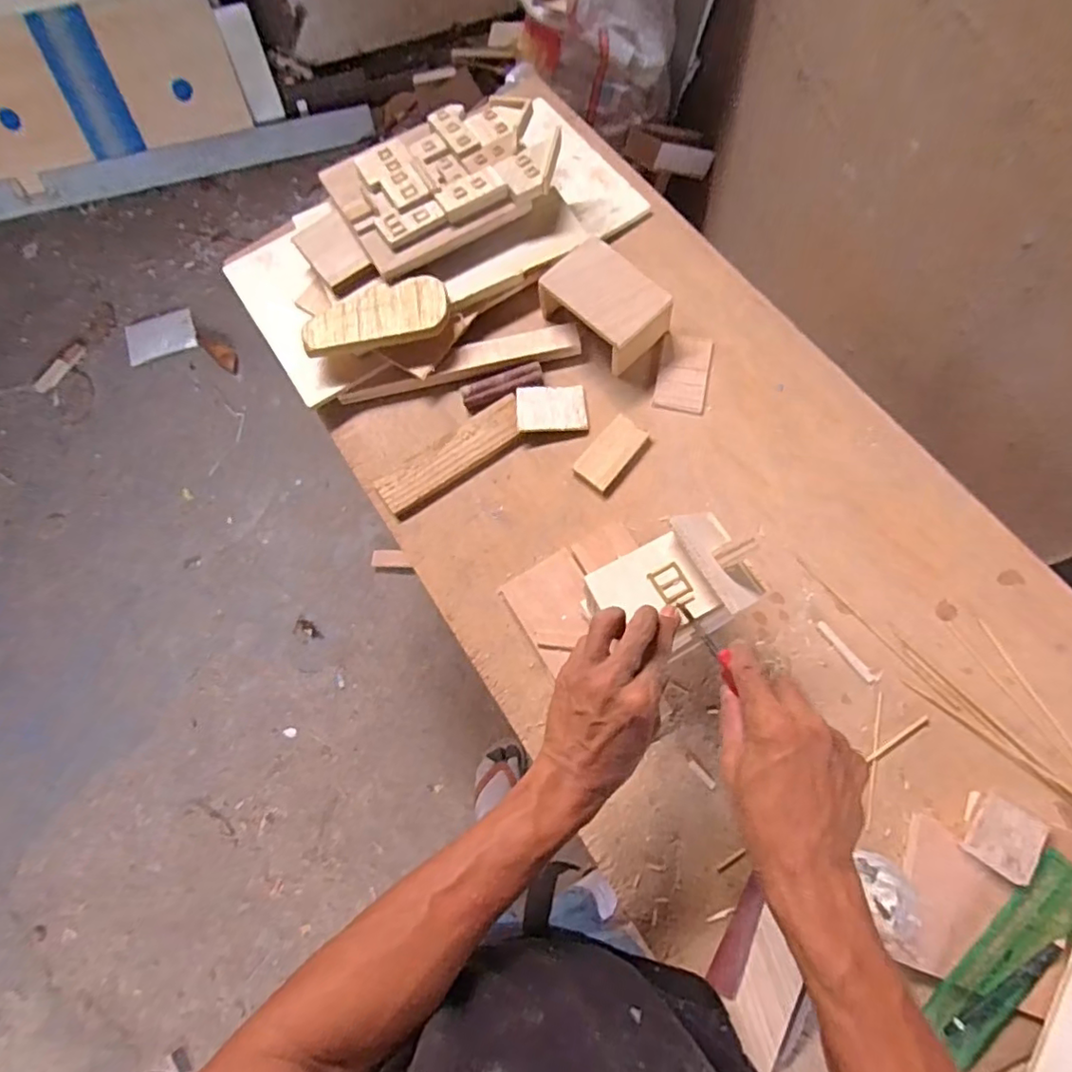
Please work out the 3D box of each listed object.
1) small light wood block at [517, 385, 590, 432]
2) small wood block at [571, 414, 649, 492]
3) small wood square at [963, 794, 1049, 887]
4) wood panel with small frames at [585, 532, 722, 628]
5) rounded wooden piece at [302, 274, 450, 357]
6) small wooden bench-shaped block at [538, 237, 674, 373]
[{"bbox_3d":[0.018,-0.148,0.693,0.079,0.005,0.060,-3,70,3],"label":"small light wood block"},{"bbox_3d":[0.084,-0.092,0.666,0.045,0.010,0.086,37,77,16],"label":"small wood block"},{"bbox_3d":[0.391,0.252,0.501,0.047,0.020,0.055,32,75,14],"label":"small wood square"},{"bbox_3d":[0.091,0.042,0.474,0.081,0.012,0.070,-27,70,-5],"label":"wood panel with small frames"},{"bbox_3d":[-0.185,-0.257,0.696,0.165,0.023,0.072,-13,70,0],"label":"rounded wooden piece"},{"bbox_3d":[0.080,-0.271,0.700,0.092,0.056,0.135,-44,73,-8],"label":"small wooden bench-shaped block"}]

